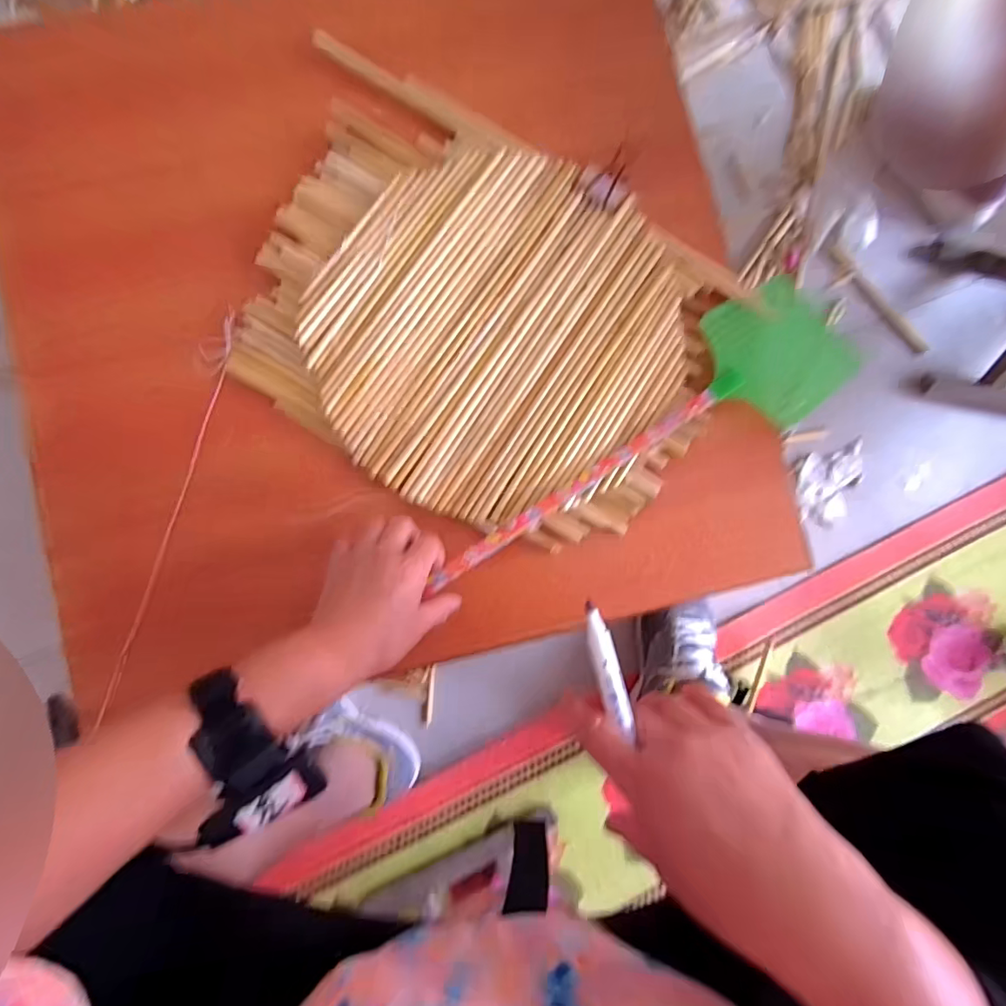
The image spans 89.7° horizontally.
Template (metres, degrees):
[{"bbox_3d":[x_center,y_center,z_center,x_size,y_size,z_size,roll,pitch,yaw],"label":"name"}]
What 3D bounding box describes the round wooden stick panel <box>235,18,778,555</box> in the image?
[{"bbox_3d":[-0.014,-0.172,0.478,0.428,0.014,0.348,25,88,-2],"label":"round wooden stick panel"}]

